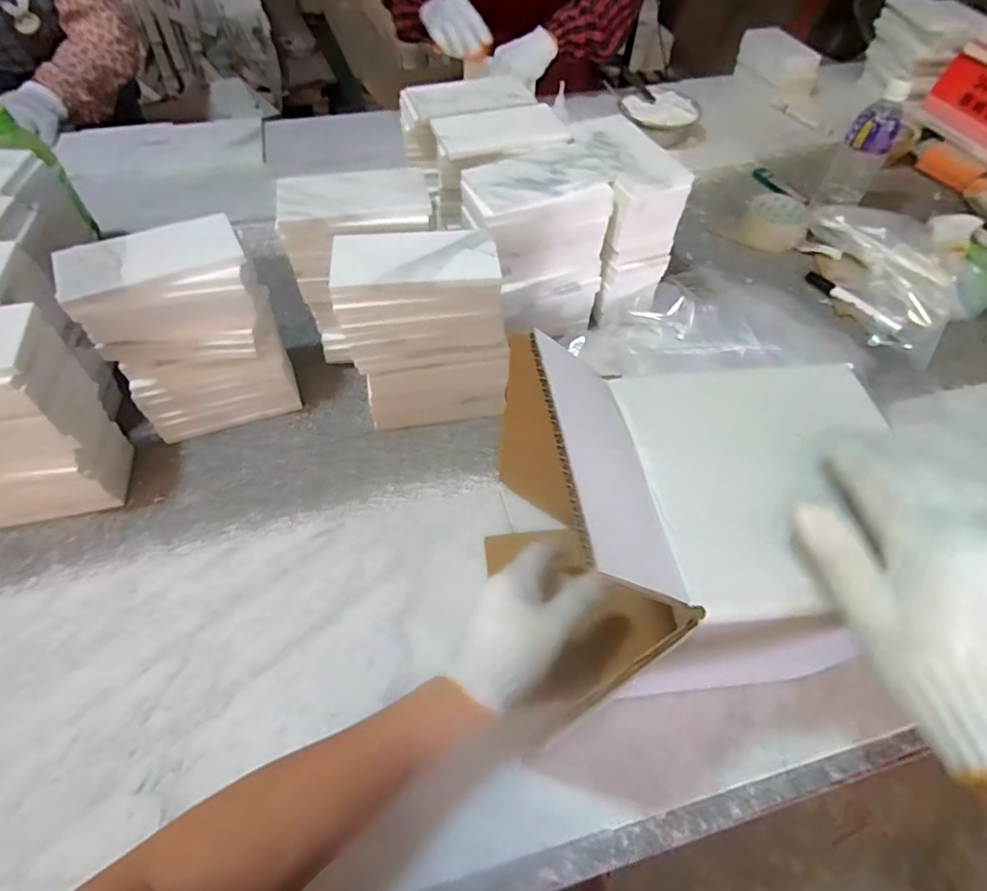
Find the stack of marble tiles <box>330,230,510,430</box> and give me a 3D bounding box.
[{"bbox_3d":[-0.068,-0.111,0.570,0.159,0.199,0.077,-6,53,-6],"label":"stack of marble tiles"}]

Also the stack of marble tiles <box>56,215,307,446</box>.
[{"bbox_3d":[-0.308,-0.107,0.564,0.157,0.201,0.078,-13,55,-11],"label":"stack of marble tiles"}]

